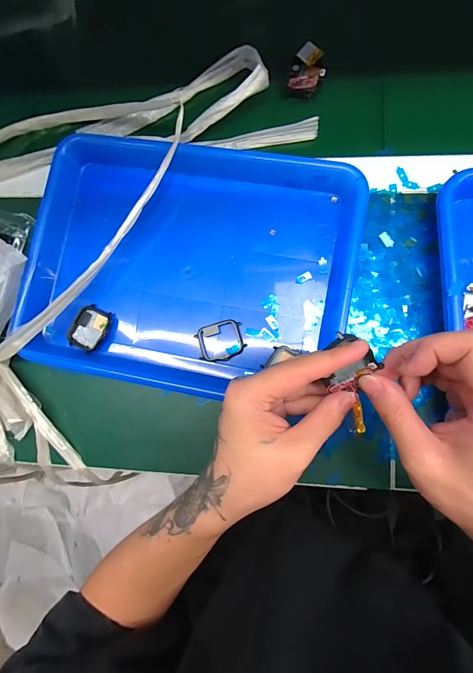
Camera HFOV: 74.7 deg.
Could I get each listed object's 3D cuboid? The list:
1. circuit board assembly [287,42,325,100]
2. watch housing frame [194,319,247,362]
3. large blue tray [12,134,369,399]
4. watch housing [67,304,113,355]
[{"bbox_3d":[0.079,-0.294,0.344,0.036,0.016,0.050,20,86,7],"label":"circuit board assembly"},{"bbox_3d":[-0.017,0.005,0.320,0.048,0.007,0.040,-13,83,4],"label":"watch housing frame"},{"bbox_3d":[-0.050,-0.074,0.322,0.327,0.033,0.257,10,85,7],"label":"large blue tray"},{"bbox_3d":[-0.156,-0.008,0.331,0.037,0.011,0.047,27,87,8],"label":"watch housing"}]

